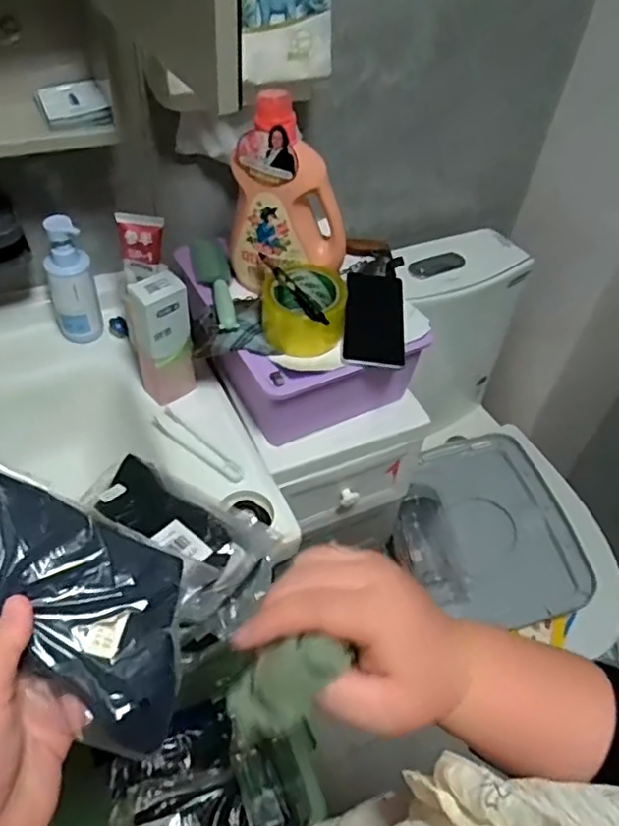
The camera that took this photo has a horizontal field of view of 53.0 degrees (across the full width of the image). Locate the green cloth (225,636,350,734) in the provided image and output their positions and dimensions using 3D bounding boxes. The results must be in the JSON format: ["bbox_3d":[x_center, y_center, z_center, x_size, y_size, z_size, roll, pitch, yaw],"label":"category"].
[{"bbox_3d":[-0.010,0.125,0.286,0.058,0.024,0.032,-38,55,9],"label":"green cloth"}]

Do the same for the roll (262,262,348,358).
[{"bbox_3d":[-0.004,-0.123,0.739,0.097,0.062,0.095,3,49,-4],"label":"roll"}]

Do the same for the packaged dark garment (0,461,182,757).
[{"bbox_3d":[-0.140,0.081,0.293,0.176,0.021,0.105,26,52,-21],"label":"packaged dark garment"}]

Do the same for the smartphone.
[{"bbox_3d":[0.082,-0.121,0.775,0.075,0.015,0.170,6,48,-1],"label":"smartphone"}]

